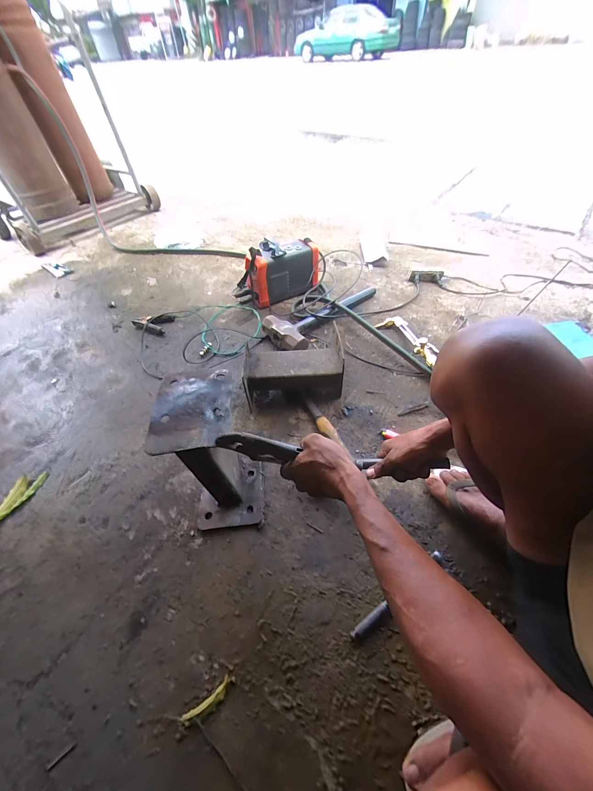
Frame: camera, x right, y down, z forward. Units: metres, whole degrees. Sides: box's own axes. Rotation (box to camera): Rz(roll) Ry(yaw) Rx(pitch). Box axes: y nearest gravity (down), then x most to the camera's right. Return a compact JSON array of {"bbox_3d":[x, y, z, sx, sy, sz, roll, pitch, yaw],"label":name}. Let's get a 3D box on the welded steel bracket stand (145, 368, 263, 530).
[{"bbox_3d":[-0.149,0.106,0.567,0.154,0.239,0.204,-6,51,-2],"label":"welded steel bracket stand"}]

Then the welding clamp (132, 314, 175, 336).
[{"bbox_3d":[-0.504,-0.254,1.029,0.140,0.030,0.089,11,52,11],"label":"welding clamp"}]

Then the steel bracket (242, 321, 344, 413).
[{"bbox_3d":[-0.007,-0.062,0.772,0.242,0.107,0.154,-4,51,-1],"label":"steel bracket"}]

